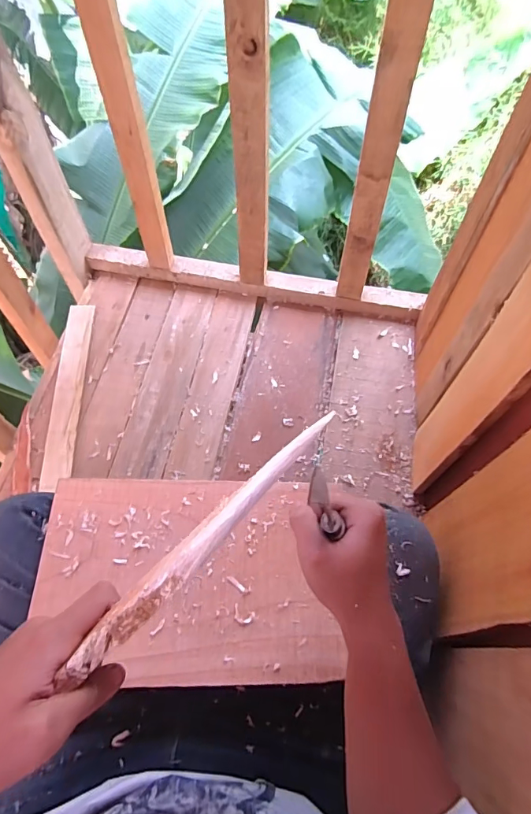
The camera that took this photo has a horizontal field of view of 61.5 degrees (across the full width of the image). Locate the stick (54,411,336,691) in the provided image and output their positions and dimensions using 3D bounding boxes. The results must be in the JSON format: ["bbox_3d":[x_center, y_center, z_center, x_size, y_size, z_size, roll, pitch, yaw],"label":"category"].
[{"bbox_3d":[-0.038,0.082,0.264,0.213,0.020,0.018,-45,68,-6],"label":"stick"}]

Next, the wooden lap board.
[{"bbox_3d":[-0.082,0.175,0.471,0.298,0.027,0.203,-1,60,0],"label":"wooden lap board"}]

